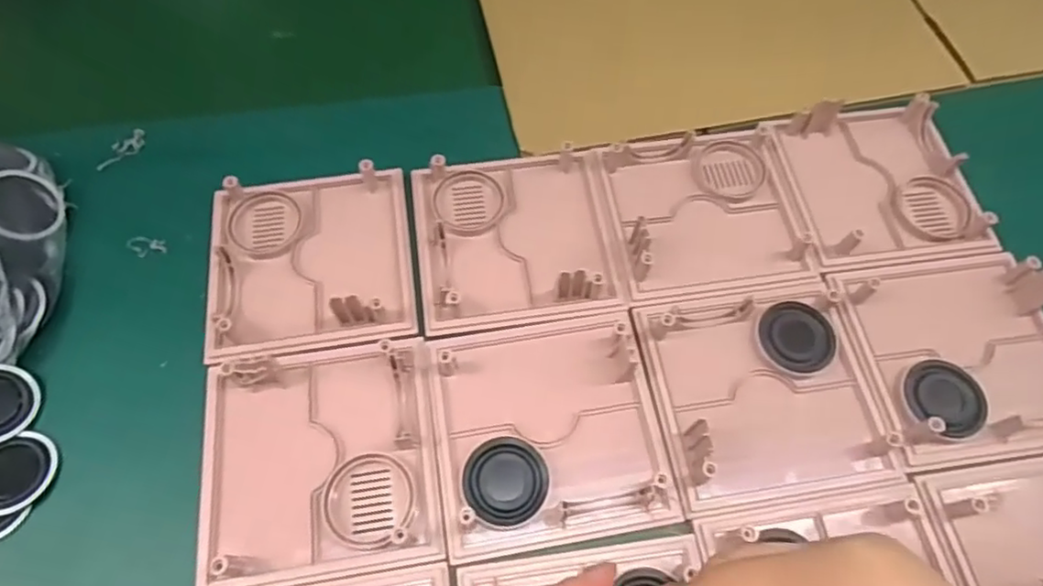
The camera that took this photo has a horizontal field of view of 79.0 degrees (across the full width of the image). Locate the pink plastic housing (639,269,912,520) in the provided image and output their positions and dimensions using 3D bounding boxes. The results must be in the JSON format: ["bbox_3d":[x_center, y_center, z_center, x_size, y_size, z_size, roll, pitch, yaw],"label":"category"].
[{"bbox_3d":[0.122,0.046,0.316,0.109,0.014,0.106,-8,63,-6],"label":"pink plastic housing"}]

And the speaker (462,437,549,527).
[{"bbox_3d":[-0.007,0.087,0.293,0.037,0.007,0.038,0,63,0],"label":"speaker"}]

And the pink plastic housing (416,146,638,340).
[{"bbox_3d":[-0.003,-0.036,0.347,0.109,0.021,0.104,-7,63,-4],"label":"pink plastic housing"}]

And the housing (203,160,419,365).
[{"bbox_3d":[-0.115,-0.023,0.339,0.107,0.021,0.106,-7,62,-5],"label":"housing"}]

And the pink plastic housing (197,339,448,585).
[{"bbox_3d":[-0.094,0.077,0.295,0.106,0.023,0.104,-8,63,-4],"label":"pink plastic housing"}]

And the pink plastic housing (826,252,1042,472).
[{"bbox_3d":[0.228,0.026,0.318,0.105,0.021,0.107,-9,63,-5],"label":"pink plastic housing"}]

